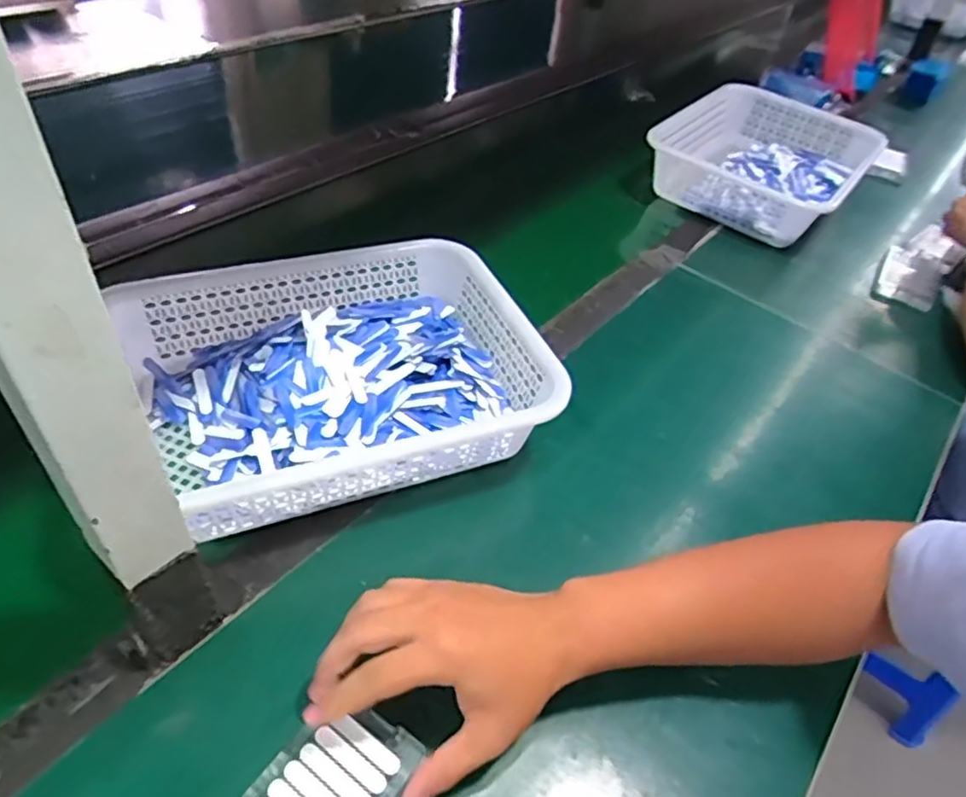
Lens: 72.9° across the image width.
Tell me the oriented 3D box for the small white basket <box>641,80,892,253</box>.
[{"bbox_3d":[0.431,-0.376,1.014,0.278,0.085,0.403,30,48,22],"label":"small white basket"}]

